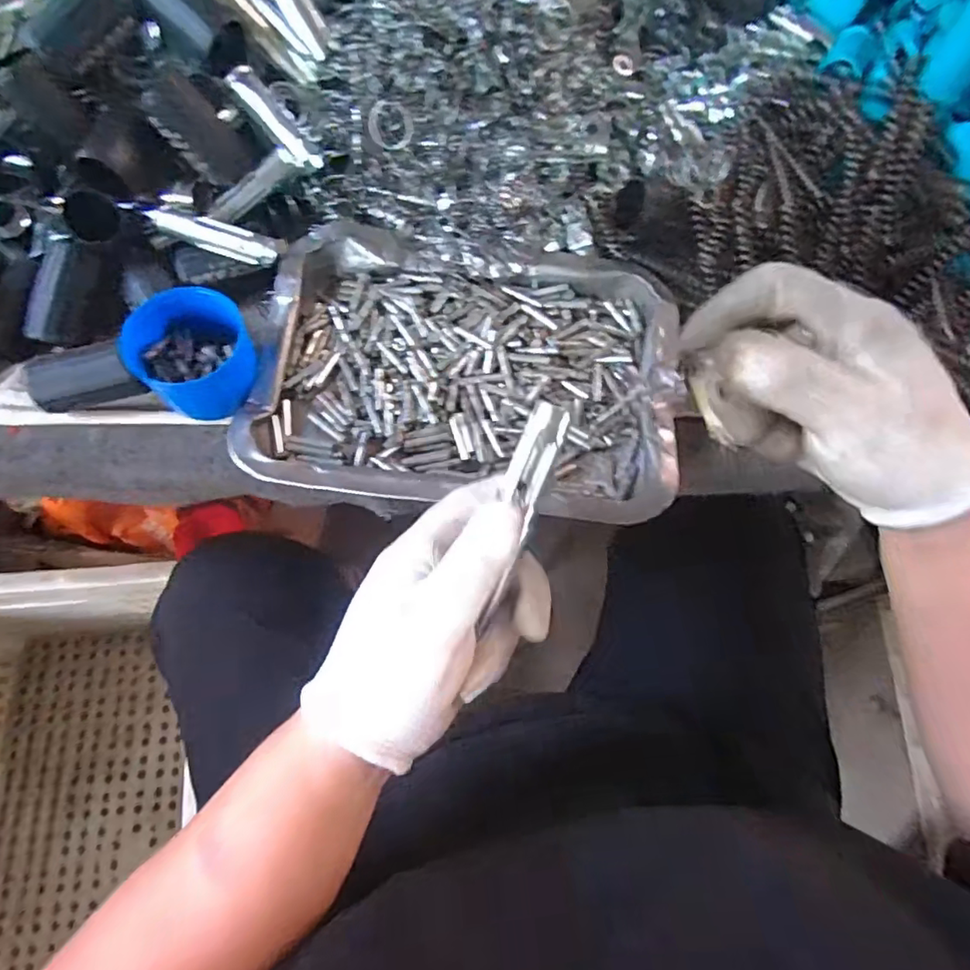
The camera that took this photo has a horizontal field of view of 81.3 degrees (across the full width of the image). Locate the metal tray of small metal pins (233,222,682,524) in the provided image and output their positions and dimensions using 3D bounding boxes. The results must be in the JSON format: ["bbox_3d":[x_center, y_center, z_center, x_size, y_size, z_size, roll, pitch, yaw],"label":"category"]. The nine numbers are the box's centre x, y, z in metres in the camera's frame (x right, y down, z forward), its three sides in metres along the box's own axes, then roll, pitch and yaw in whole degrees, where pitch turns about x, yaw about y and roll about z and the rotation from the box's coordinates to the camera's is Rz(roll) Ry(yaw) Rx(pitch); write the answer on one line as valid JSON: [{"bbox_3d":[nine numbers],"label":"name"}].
[{"bbox_3d":[-0.009,-0.069,0.351,0.247,0.029,0.178,8,71,1],"label":"metal tray of small metal pins"}]

